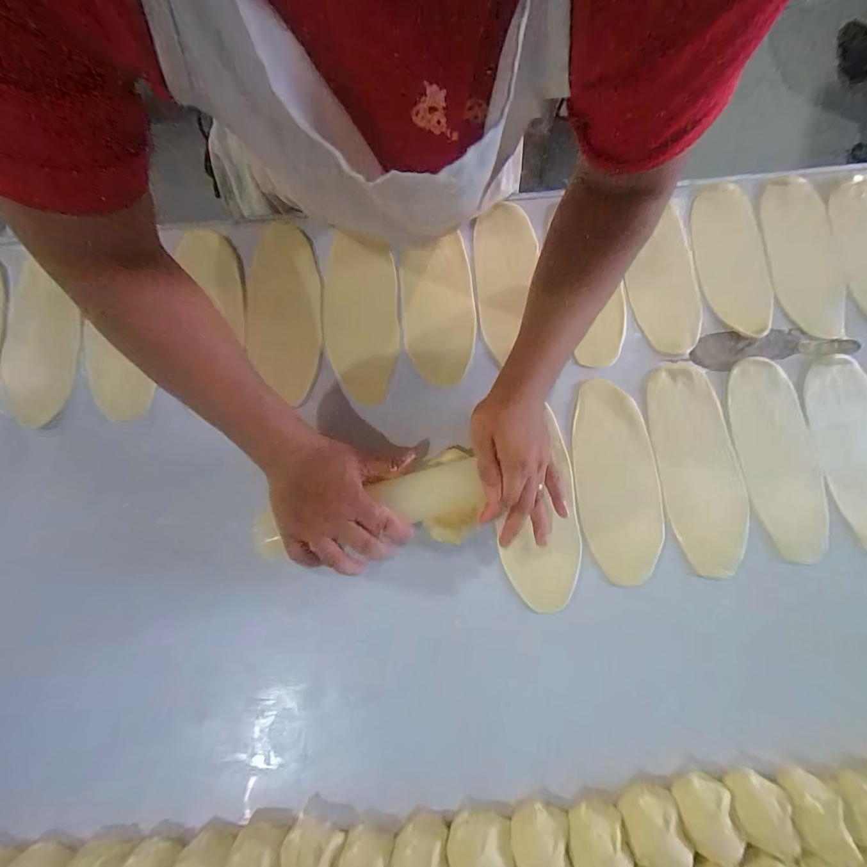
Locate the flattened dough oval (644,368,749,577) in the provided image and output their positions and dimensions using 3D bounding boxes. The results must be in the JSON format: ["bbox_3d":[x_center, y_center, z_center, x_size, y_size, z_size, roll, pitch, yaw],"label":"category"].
[{"bbox_3d":[0.295,0.035,0.472,0.090,0.010,0.227,-6,75,0],"label":"flattened dough oval"}]

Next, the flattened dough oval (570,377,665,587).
[{"bbox_3d":[0.202,0.049,0.469,0.088,0.008,0.217,-2,75,1],"label":"flattened dough oval"}]

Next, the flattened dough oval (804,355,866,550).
[{"bbox_3d":[0.478,0.019,0.474,0.090,0.012,0.217,-7,75,0],"label":"flattened dough oval"}]

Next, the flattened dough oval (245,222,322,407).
[{"bbox_3d":[-0.182,-0.150,0.510,0.087,0.010,0.231,-4,75,0],"label":"flattened dough oval"}]

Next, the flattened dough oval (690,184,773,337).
[{"bbox_3d":[0.374,-0.220,0.531,0.090,0.009,0.207,3,76,2],"label":"flattened dough oval"}]

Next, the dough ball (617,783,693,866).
[{"bbox_3d":[0.199,0.361,0.381,0.049,0.030,0.059,-16,76,-3],"label":"dough ball"}]

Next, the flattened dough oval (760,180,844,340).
[{"bbox_3d":[0.468,-0.222,0.532,0.087,0.019,0.211,1,75,0],"label":"flattened dough oval"}]

